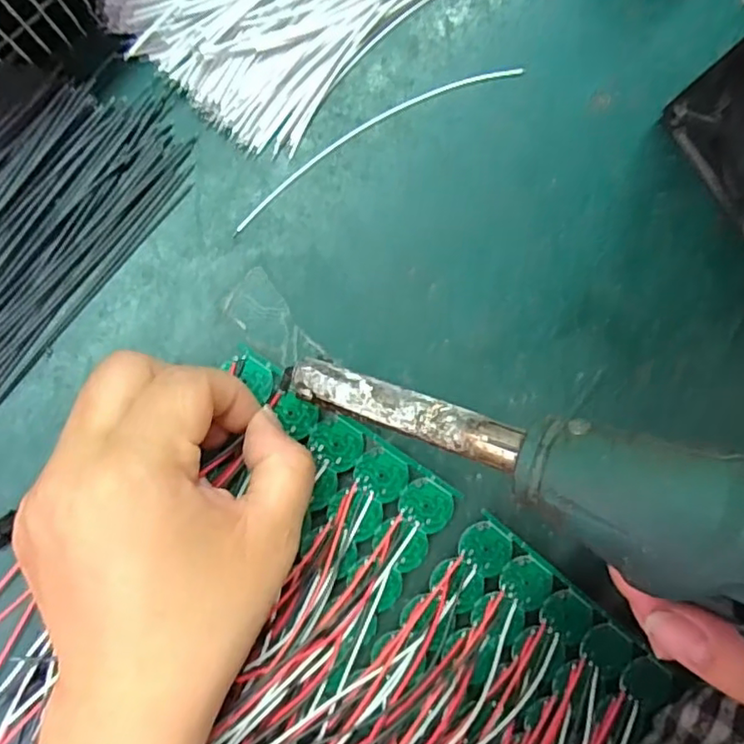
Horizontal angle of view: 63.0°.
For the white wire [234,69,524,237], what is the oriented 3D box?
[{"bbox_3d":[0.000,-0.098,0.251,0.136,0.004,0.015,-31,90,-6],"label":"white wire"}]

